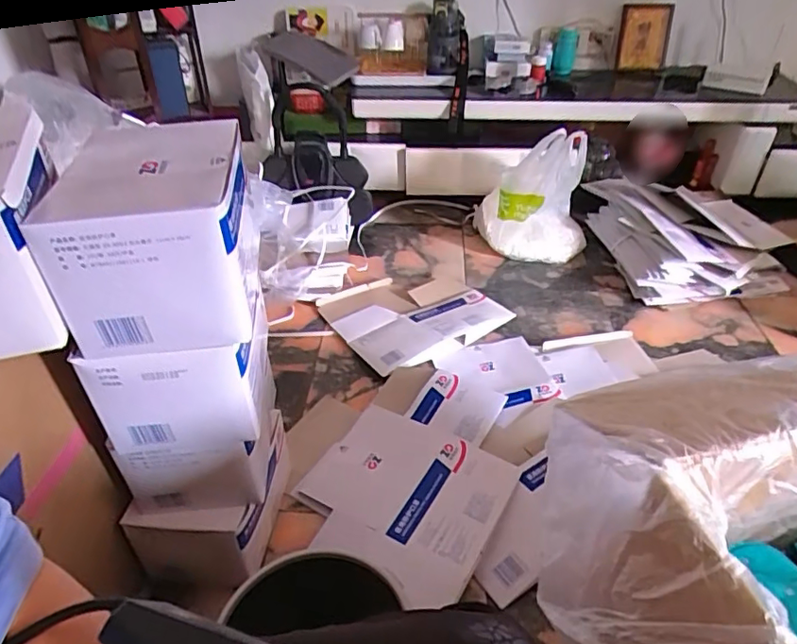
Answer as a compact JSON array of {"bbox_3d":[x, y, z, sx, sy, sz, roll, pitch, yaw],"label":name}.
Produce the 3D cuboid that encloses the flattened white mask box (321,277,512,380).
[{"bbox_3d":[0.046,-0.027,1.570,0.435,0.048,0.364,-23,40,-27],"label":"flattened white mask box"}]

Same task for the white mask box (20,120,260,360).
[{"bbox_3d":[-0.293,-0.108,0.688,0.202,0.176,0.240,-6,39,-7],"label":"white mask box"}]

